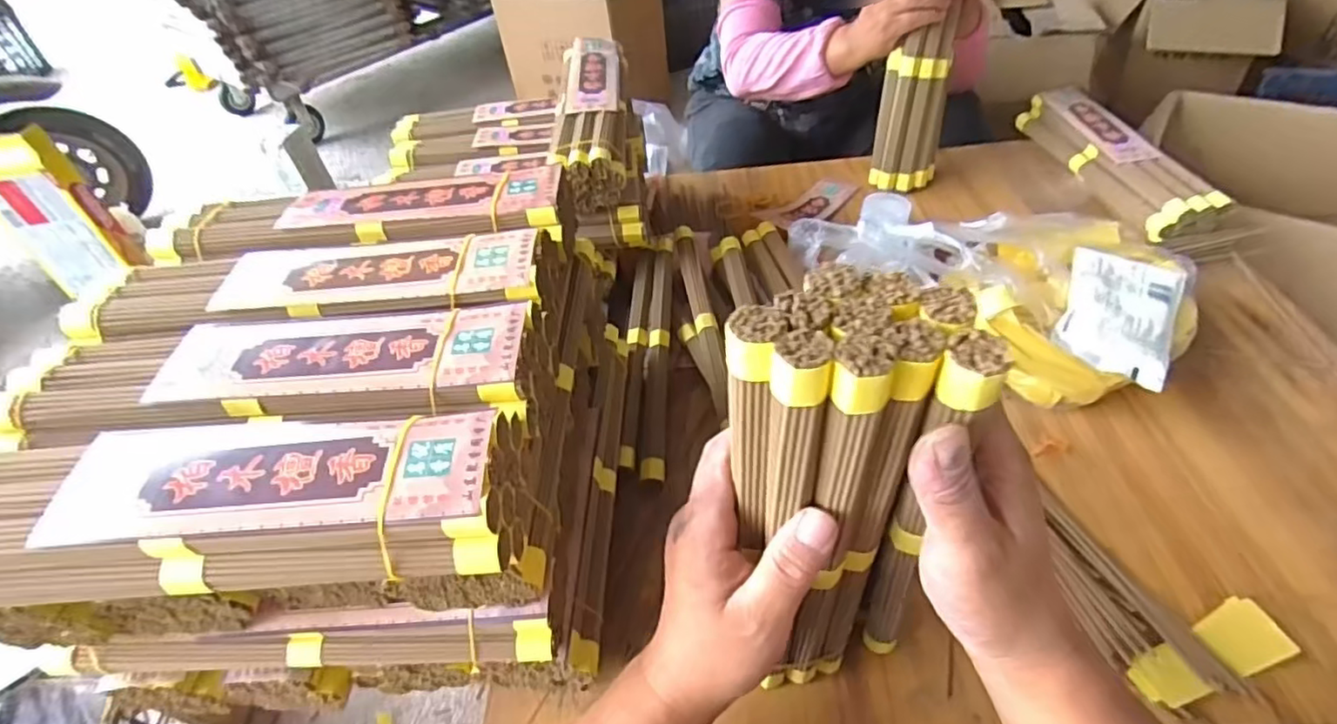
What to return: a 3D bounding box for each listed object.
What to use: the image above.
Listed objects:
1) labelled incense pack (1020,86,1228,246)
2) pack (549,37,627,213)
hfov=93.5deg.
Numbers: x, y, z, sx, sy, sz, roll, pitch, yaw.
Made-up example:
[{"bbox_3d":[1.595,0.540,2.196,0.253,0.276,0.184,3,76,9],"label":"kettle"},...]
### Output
[{"bbox_3d":[0.565,-0.265,0.810,0.066,0.052,0.330,-8,44,0],"label":"labelled incense pack"},{"bbox_3d":[-0.085,-0.286,0.730,0.074,0.068,0.305,-5,45,3],"label":"pack"}]

